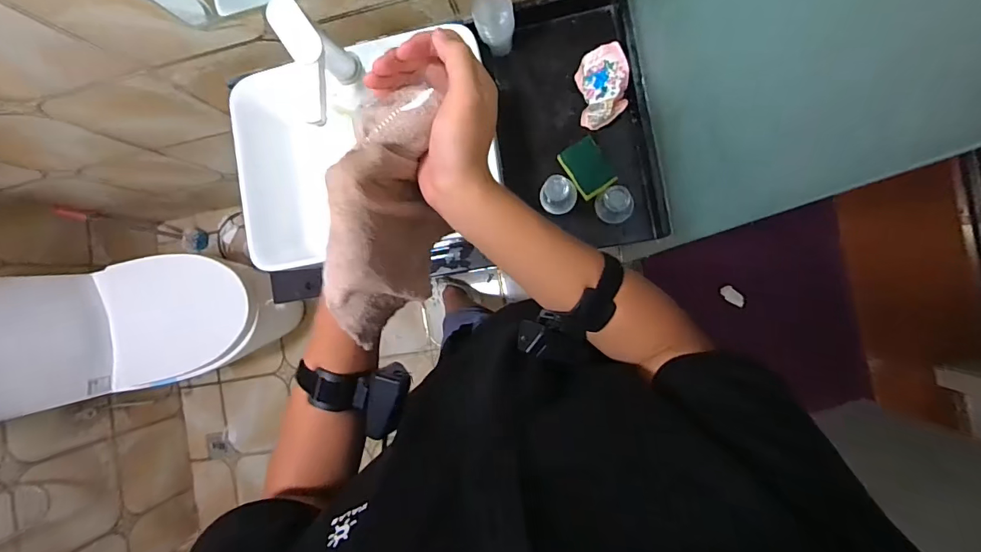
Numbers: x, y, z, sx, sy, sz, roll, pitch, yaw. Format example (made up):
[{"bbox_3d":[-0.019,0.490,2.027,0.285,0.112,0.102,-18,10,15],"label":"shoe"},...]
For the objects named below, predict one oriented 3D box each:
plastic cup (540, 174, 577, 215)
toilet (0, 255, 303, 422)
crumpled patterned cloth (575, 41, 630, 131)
[{"bbox_3d":[0.122,-0.146,0.814,0.065,0.098,0.054,3,91,9],"label":"plastic cup"},{"bbox_3d":[-0.993,0.122,1.338,0.658,0.683,0.396,-12,88,9],"label":"toilet"},{"bbox_3d":[0.205,-0.344,0.815,0.087,0.052,0.130,-8,89,9],"label":"crumpled patterned cloth"}]

